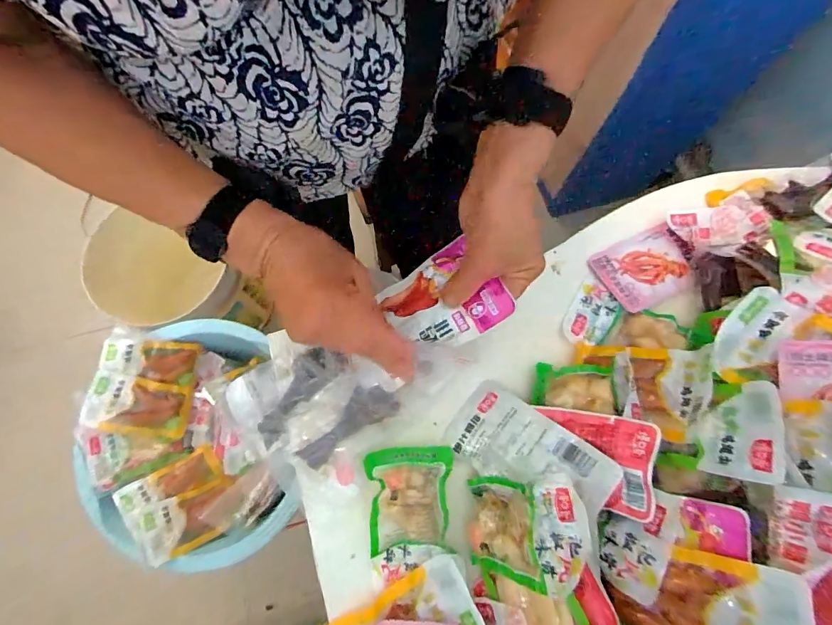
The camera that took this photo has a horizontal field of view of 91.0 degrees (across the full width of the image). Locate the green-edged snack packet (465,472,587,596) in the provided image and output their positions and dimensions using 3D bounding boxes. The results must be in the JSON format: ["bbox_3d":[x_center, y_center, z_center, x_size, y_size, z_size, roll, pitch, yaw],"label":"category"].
[{"bbox_3d":[0.082,0.172,0.325,0.024,0.113,0.074,24,58,-38],"label":"green-edged snack packet"}]

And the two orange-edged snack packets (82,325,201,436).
[{"bbox_3d":[-0.432,0.116,0.656,0.136,0.029,0.154,19,63,-36],"label":"two orange-edged snack packets"}]

